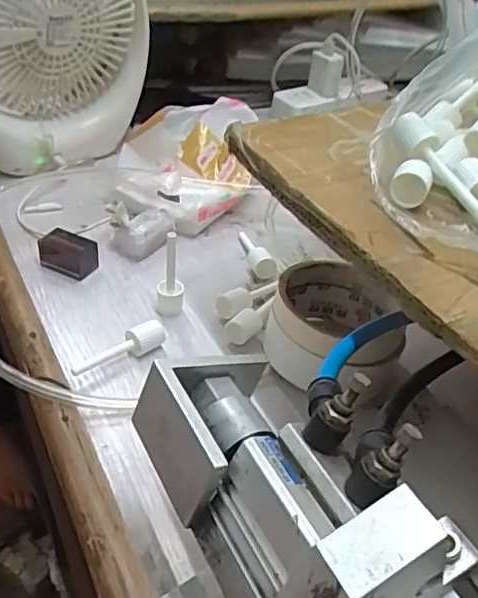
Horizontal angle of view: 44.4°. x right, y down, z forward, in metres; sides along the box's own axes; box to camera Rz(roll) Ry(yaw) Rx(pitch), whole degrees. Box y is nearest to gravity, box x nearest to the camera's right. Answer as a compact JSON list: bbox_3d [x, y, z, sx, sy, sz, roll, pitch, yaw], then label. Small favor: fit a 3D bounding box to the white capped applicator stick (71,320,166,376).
[{"bbox_3d":[-0.077,0.033,0.377,0.065,0.016,0.014,-21,46,-28],"label":"white capped applicator stick"}]

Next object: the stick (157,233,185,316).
[{"bbox_3d":[-0.047,-0.015,0.403,0.019,0.060,0.017,1,40,-6],"label":"stick"}]

